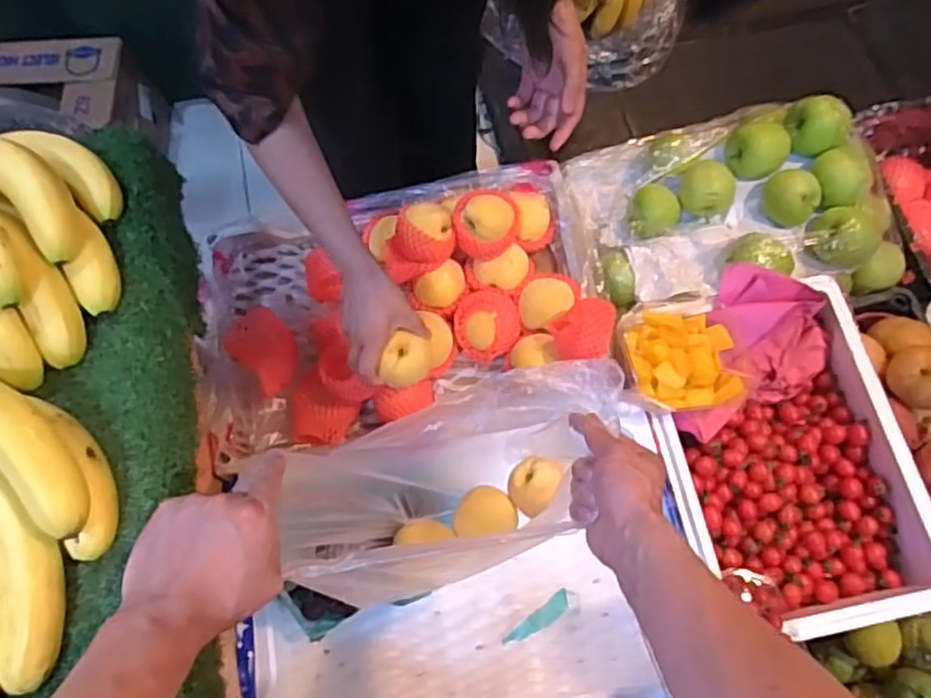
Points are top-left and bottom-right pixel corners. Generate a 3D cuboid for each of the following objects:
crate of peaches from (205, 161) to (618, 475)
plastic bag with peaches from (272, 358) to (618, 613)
[{"bbox_3d":[-0.094,-0.067,0.932,0.521,0.135,0.308,-13,70,-2],"label":"crate of peaches"},{"bbox_3d":[0.002,0.131,0.678,0.302,0.280,0.138,-20,70,-5],"label":"plastic bag with peaches"}]

